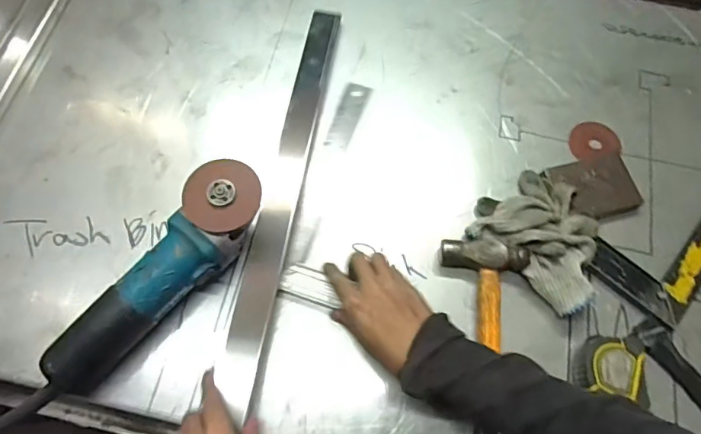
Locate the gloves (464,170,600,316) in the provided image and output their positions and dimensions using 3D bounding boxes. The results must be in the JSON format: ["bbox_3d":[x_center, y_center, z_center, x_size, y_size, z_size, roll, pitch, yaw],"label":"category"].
[{"bbox_3d":[0.228,0.014,0.567,0.157,0.046,0.128,42,71,13],"label":"gloves"}]

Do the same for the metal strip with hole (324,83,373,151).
[{"bbox_3d":[-0.004,-0.135,0.656,0.034,0.006,0.097,23,76,-1],"label":"metal strip with hole"}]

